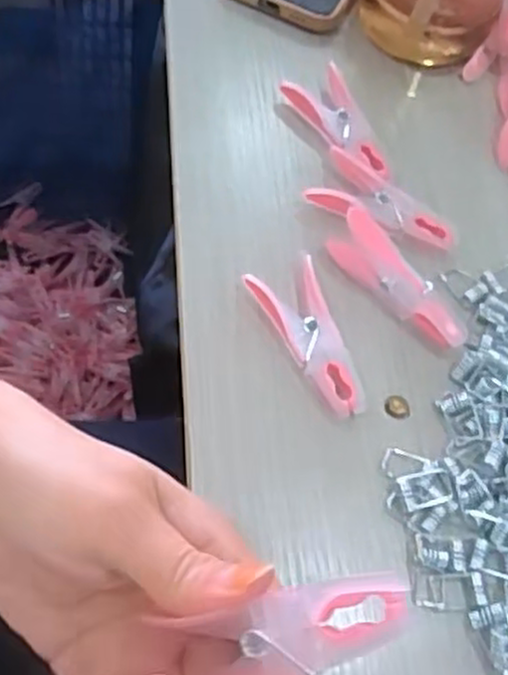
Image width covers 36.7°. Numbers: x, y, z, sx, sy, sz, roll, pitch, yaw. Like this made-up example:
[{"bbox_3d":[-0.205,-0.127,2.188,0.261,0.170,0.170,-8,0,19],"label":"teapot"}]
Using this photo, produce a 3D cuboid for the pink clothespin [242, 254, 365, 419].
[{"bbox_3d":[0.027,0.001,0.352,0.031,0.018,0.077,-20,68,-19],"label":"pink clothespin"}]

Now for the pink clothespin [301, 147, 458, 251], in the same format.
[{"bbox_3d":[0.066,-0.067,0.388,0.077,0.009,0.036,32,62,7],"label":"pink clothespin"}]

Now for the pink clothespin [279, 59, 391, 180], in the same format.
[{"bbox_3d":[0.048,-0.115,0.415,0.032,0.010,0.078,-24,69,-21],"label":"pink clothespin"}]

